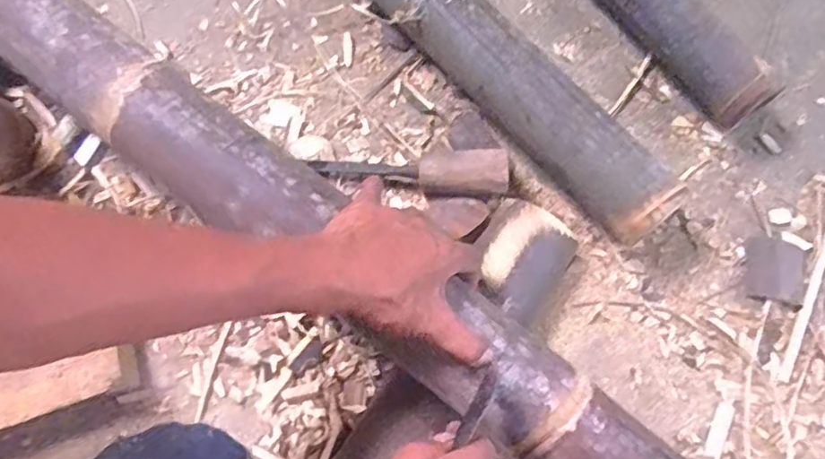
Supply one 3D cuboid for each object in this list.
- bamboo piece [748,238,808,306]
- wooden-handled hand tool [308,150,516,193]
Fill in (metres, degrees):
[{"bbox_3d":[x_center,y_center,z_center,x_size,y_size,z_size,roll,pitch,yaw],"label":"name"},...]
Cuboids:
[{"bbox_3d":[0.333,0.038,0.557,0.052,0.010,0.058,20,76,6],"label":"bamboo piece"},{"bbox_3d":[-0.002,-0.052,0.560,0.182,0.038,0.041,0,74,0],"label":"wooden-handled hand tool"}]

